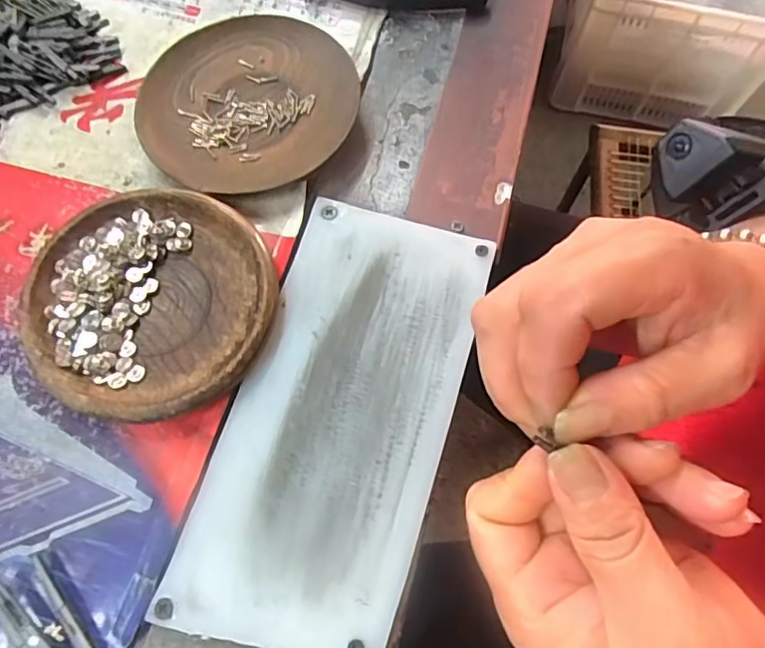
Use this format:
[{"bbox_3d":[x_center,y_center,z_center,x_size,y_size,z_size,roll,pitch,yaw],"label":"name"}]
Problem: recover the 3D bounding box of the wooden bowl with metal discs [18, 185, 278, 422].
[{"bbox_3d":[-0.107,-0.011,0.263,0.111,0.016,0.112,0,69,0],"label":"wooden bowl with metal discs"}]

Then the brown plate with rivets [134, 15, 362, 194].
[{"bbox_3d":[-0.073,-0.121,0.306,0.114,0.017,0.112,0,69,0],"label":"brown plate with rivets"}]

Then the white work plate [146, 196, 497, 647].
[{"bbox_3d":[-0.018,0.037,0.250,0.093,0.008,0.195,15,70,6],"label":"white work plate"}]

